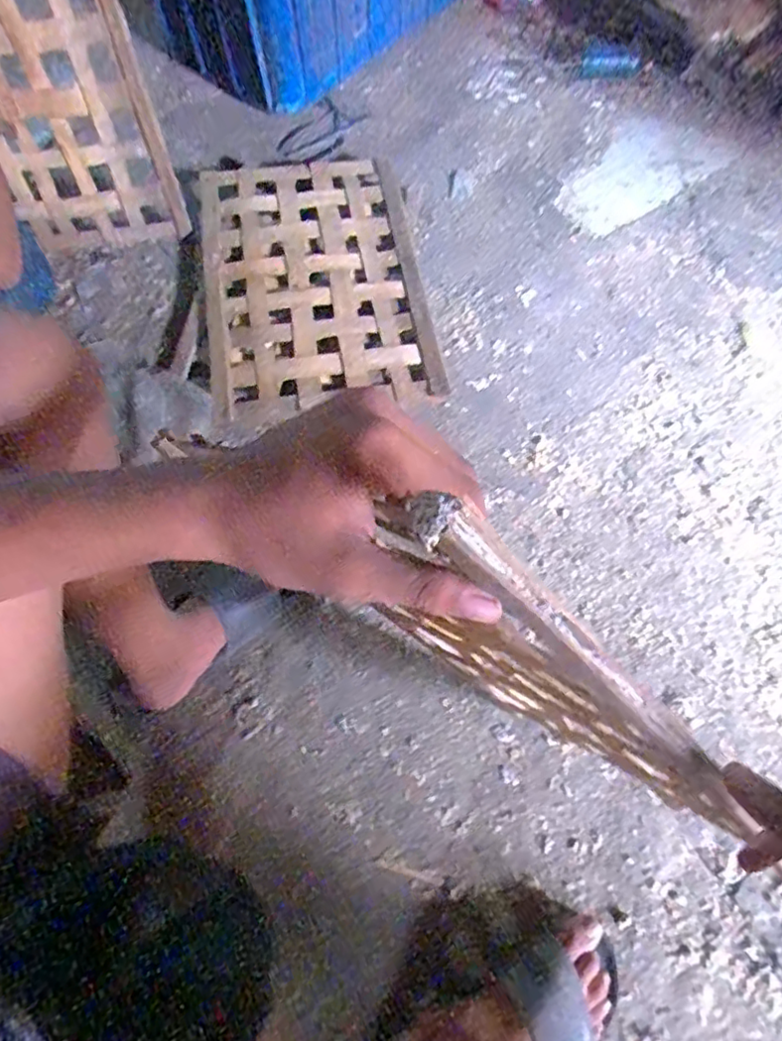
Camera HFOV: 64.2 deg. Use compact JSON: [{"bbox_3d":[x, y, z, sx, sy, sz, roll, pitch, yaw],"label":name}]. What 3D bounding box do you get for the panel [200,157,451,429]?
[{"bbox_3d":[-0.126,-0.402,1.038,0.351,0.045,0.550,-8,65,-5],"label":"panel"}]

